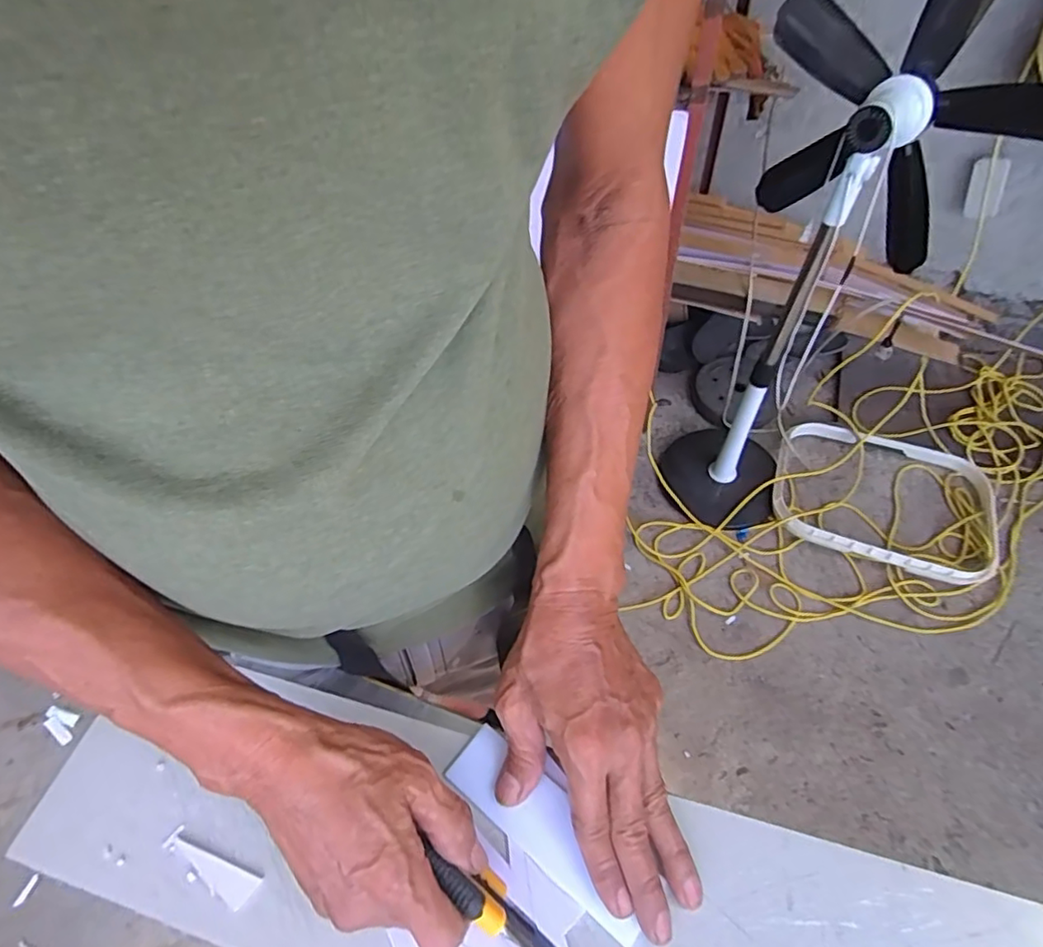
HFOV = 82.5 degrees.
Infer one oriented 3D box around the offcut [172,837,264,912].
[{"bbox_3d":[-0.178,0.229,0.340,0.059,0.004,0.017,16,57,14],"label":"offcut"}]

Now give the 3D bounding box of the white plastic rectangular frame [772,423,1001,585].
[{"bbox_3d":[0.807,0.049,1.325,0.466,0.052,0.344,17,55,15],"label":"white plastic rectangular frame"}]

